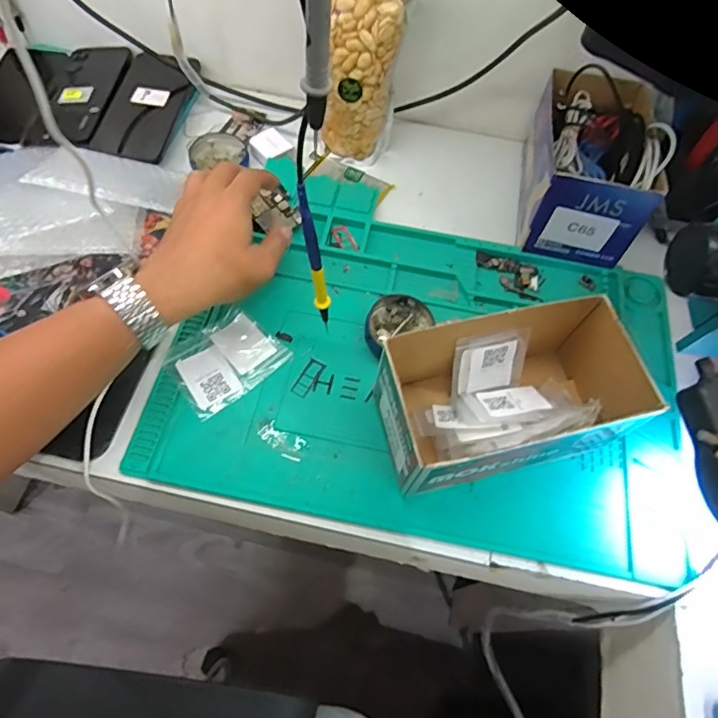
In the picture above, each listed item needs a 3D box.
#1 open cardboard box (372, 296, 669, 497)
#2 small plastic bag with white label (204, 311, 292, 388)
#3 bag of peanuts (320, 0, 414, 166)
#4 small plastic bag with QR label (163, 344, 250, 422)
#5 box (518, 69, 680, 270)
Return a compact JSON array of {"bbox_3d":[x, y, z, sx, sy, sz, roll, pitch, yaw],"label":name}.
[{"bbox_3d":[0.112,0.030,0.401,0.182,0.089,0.101,-13,64,-10],"label":"open cardboard box"},{"bbox_3d":[-0.099,-0.012,0.457,0.047,0.004,0.067,-37,70,-20],"label":"small plastic bag with white label"},{"bbox_3d":[0.012,-0.287,0.499,0.085,0.184,0.055,14,62,4],"label":"bag of peanuts"},{"bbox_3d":[-0.130,0.017,0.437,0.047,0.006,0.059,-35,70,-20],"label":"small plastic bag with QR label"},{"bbox_3d":[0.230,-0.195,0.515,0.101,0.102,0.181,13,62,3],"label":"box"}]

